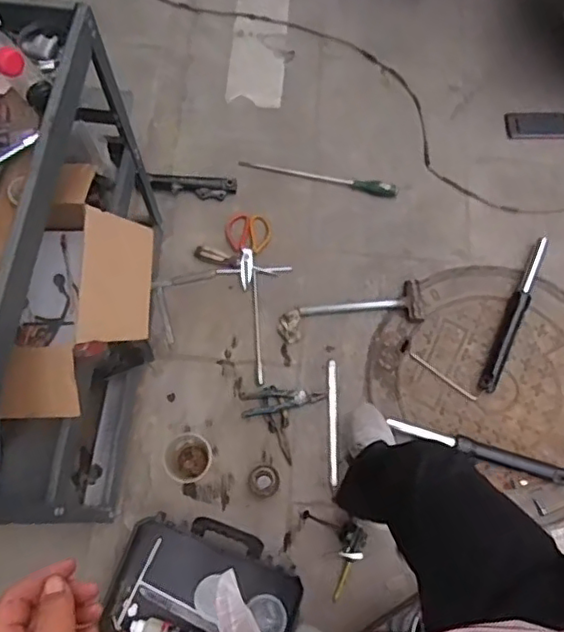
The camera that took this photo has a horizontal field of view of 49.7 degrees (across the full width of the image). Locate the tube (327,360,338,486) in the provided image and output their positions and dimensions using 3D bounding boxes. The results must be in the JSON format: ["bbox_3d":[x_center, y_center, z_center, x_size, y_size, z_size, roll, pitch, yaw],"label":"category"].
[{"bbox_3d":[0.113,0.235,1.362,0.020,0.016,0.273,2,71,-2],"label":"tube"}]

